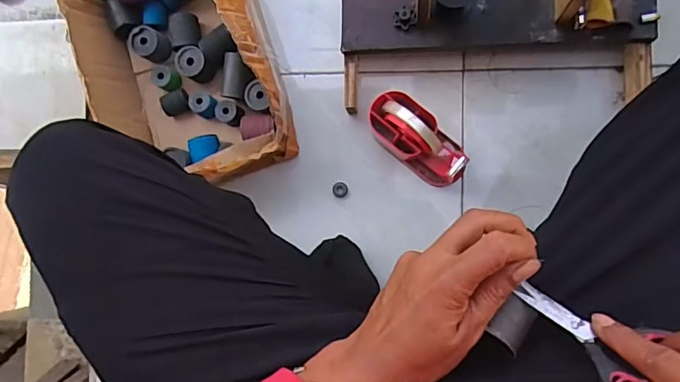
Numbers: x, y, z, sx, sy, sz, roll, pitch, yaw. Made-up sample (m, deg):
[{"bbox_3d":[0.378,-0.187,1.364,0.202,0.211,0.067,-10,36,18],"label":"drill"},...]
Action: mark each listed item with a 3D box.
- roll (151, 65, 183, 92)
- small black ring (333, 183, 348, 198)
[{"bbox_3d":[-0.261,-0.170,0.761,0.035,0.041,0.032,0,87,7],"label":"roll"},{"bbox_3d":[0.000,-0.002,0.738,0.021,0.006,0.023,0,87,7],"label":"small black ring"}]

